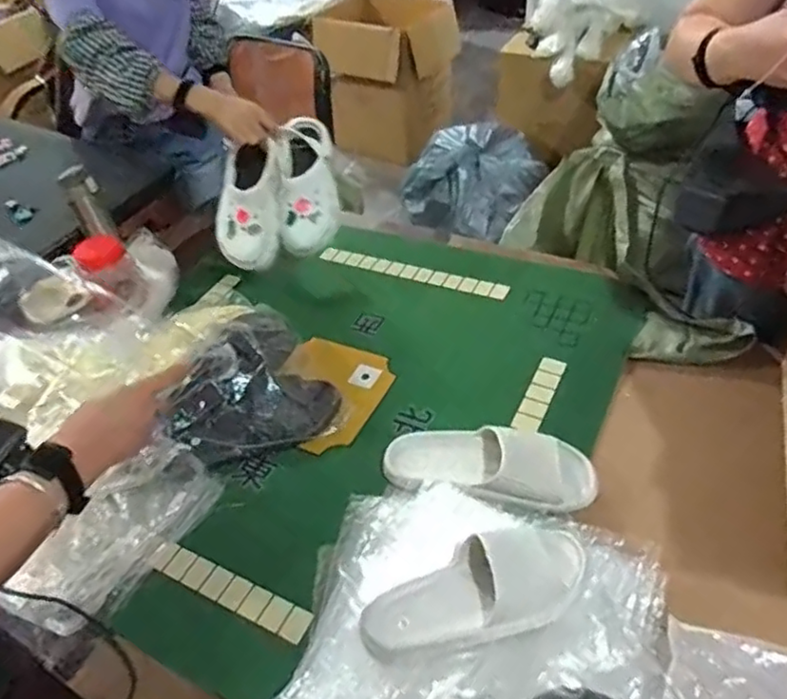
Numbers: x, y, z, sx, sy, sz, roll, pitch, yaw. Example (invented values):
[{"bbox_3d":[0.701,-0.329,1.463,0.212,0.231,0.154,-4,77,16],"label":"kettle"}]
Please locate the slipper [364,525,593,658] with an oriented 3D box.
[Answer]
[{"bbox_3d":[0.094,0.273,0.715,0.258,0.059,0.115,-13,45,-7],"label":"slipper"}]

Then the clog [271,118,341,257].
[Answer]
[{"bbox_3d":[-0.156,-0.296,1.176,0.101,0.240,0.079,2,16,8],"label":"clog"}]

